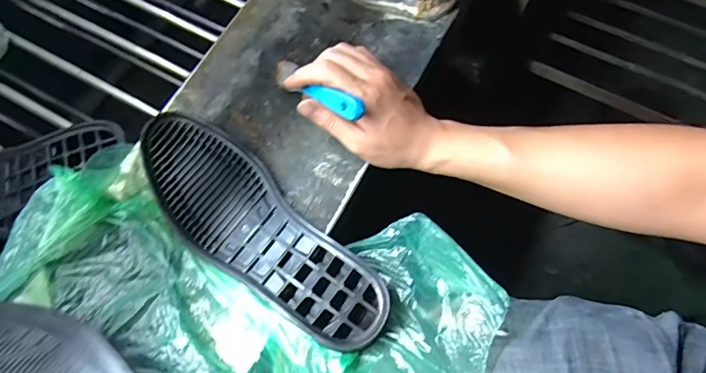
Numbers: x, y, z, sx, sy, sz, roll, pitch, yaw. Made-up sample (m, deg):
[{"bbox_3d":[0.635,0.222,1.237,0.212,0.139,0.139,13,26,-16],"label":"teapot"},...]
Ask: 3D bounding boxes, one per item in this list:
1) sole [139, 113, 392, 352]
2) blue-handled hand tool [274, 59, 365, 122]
[{"bbox_3d":[-0.098,0.037,0.433,0.299,0.026,0.096,41,76,16],"label":"sole"},{"bbox_3d":[-0.036,-0.093,0.430,0.021,0.015,0.125,-43,49,-13],"label":"blue-handled hand tool"}]

